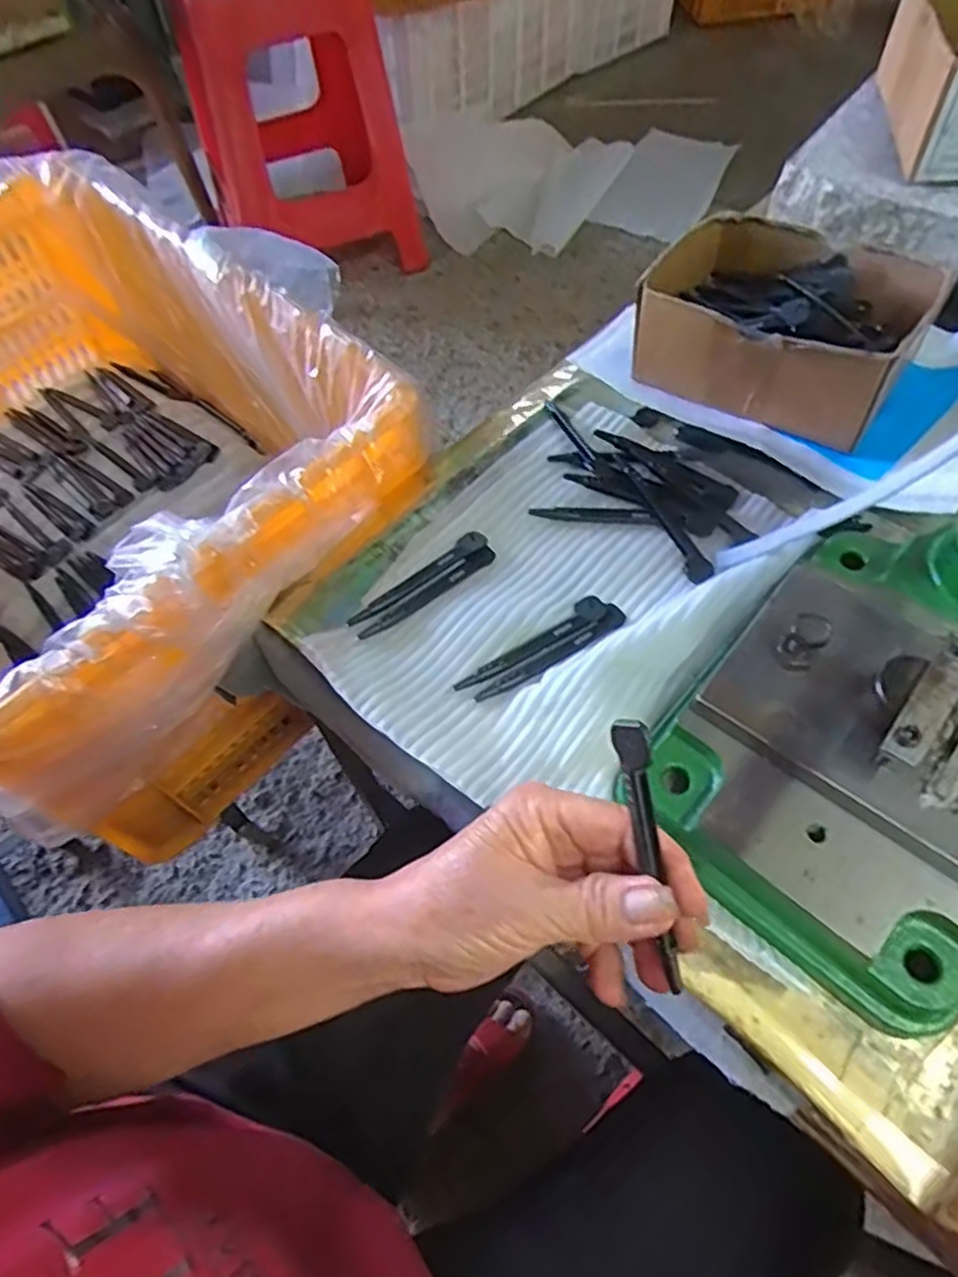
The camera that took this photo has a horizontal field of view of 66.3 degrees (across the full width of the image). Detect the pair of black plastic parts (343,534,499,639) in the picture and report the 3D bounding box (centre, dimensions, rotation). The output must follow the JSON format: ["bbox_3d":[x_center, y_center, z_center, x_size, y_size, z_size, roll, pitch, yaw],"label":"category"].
[{"bbox_3d":[-0.033,-0.032,0.435,0.099,0.006,0.022,-37,64,-18],"label":"pair of black plastic parts"}]

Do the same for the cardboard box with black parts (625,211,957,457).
[{"bbox_3d":[0.199,-0.209,0.488,0.160,0.071,0.125,31,65,20],"label":"cardboard box with black parts"}]

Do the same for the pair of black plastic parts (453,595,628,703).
[{"bbox_3d":[0.037,0.006,0.408,0.101,0.006,0.027,-30,62,-15],"label":"pair of black plastic parts"}]

